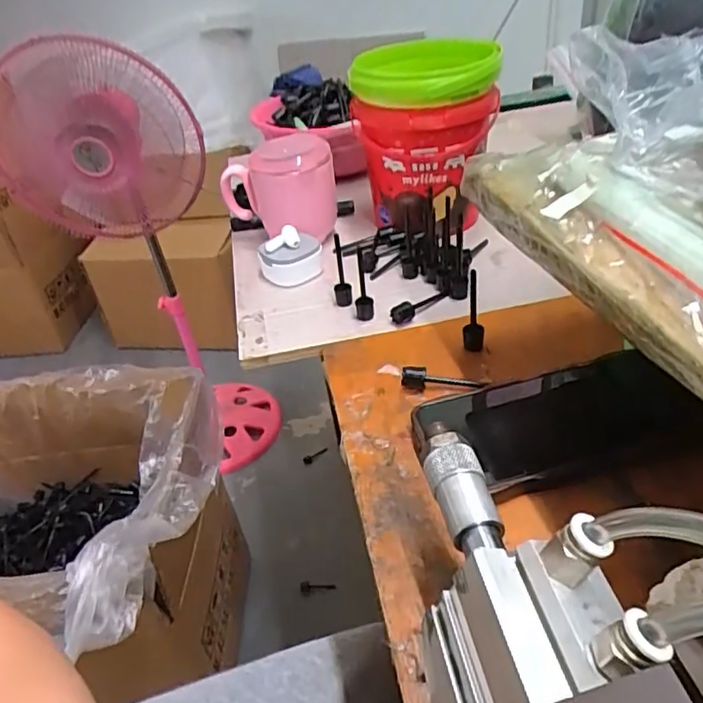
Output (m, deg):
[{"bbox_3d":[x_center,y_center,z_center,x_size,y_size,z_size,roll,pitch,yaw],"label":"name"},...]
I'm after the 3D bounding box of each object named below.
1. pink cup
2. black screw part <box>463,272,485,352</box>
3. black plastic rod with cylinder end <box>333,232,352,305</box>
[{"bbox_3d":[-0.069,-0.150,0.576,0.102,0.094,0.080,-14,38,-9],"label":"pink cup"},{"bbox_3d":[0.086,-0.028,0.410,0.014,0.060,0.018,1,38,11],"label":"black screw part"},{"bbox_3d":[-0.009,-0.066,0.485,0.015,0.066,0.015,-8,37,-1],"label":"black plastic rod with cylinder end"}]

